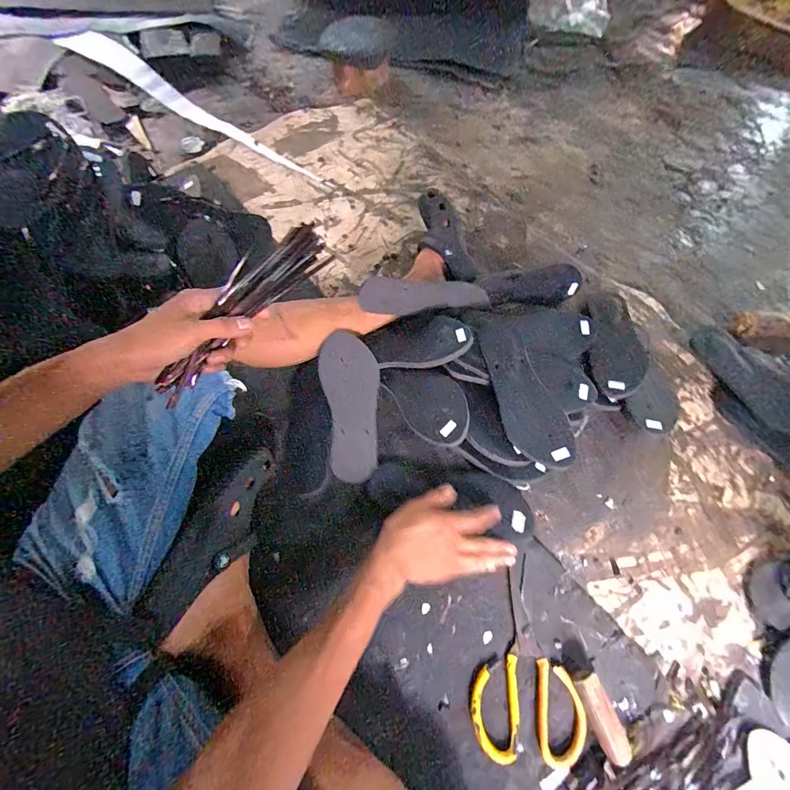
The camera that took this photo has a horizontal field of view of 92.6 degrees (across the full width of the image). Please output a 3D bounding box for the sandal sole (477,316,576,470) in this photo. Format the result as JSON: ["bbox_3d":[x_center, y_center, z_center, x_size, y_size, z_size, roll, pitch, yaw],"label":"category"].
[{"bbox_3d":[0.208,-0.013,0.615,0.095,0.034,0.268,-13,66,-8],"label":"sandal sole"}]

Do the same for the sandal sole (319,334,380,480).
[{"bbox_3d":[-0.067,0.014,0.617,0.094,0.009,0.244,-6,75,-17],"label":"sandal sole"}]

